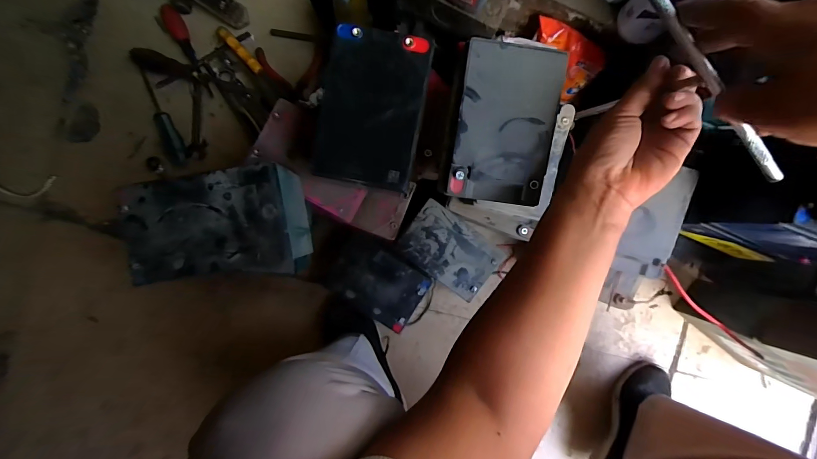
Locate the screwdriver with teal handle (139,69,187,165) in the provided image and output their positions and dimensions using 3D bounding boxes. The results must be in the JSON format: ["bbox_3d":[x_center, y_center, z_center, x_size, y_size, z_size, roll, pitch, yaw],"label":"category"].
[{"bbox_3d":[-0.428,-0.193,0.601,0.031,0.024,0.188,-27,79,0],"label":"screwdriver with teal handle"}]

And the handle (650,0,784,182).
[{"bbox_3d":[0.215,-0.107,0.248,0.010,0.012,0.179,-39,96,0],"label":"handle"}]

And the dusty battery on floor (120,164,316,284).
[{"bbox_3d":[-0.193,-0.002,0.368,0.151,0.096,0.109,-7,91,-1],"label":"dusty battery on floor"}]

